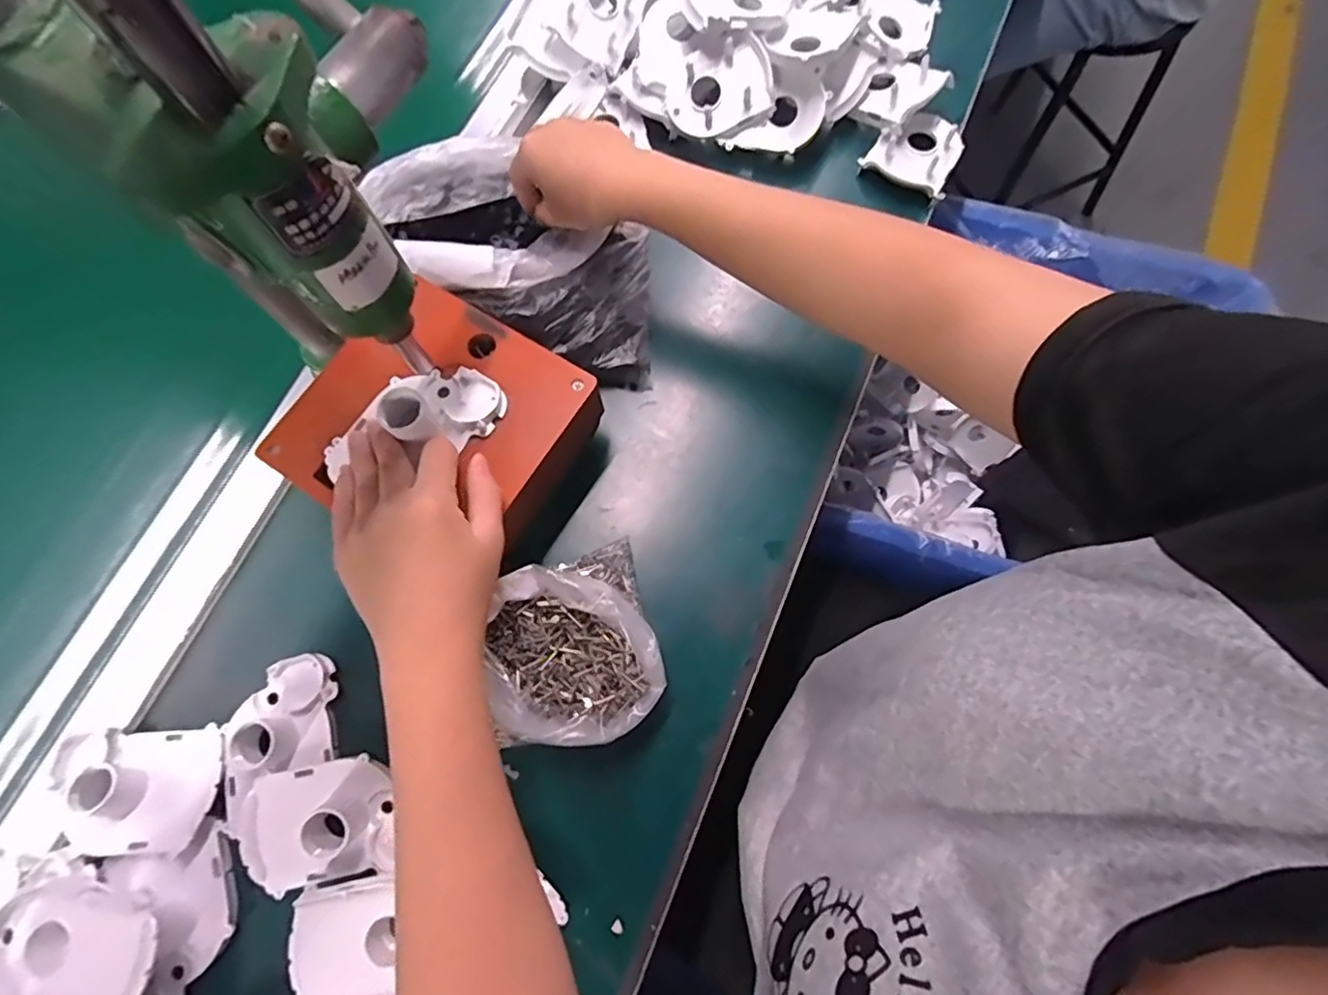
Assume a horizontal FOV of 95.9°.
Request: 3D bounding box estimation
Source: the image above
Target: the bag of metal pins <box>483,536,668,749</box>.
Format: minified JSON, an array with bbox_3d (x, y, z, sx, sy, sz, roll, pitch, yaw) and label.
[{"bbox_3d":[-0.054,0.091,0.369,0.094,0.046,0.108,-18,74,-4],"label":"bag of metal pins"}]

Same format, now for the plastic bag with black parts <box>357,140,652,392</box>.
[{"bbox_3d":[-0.092,-0.178,0.431,0.227,0.076,0.139,40,78,4],"label":"plastic bag with black parts"}]

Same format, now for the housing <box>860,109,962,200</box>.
[{"bbox_3d":[0.207,-0.283,0.492,0.068,0.027,0.070,30,76,9],"label":"housing"}]

